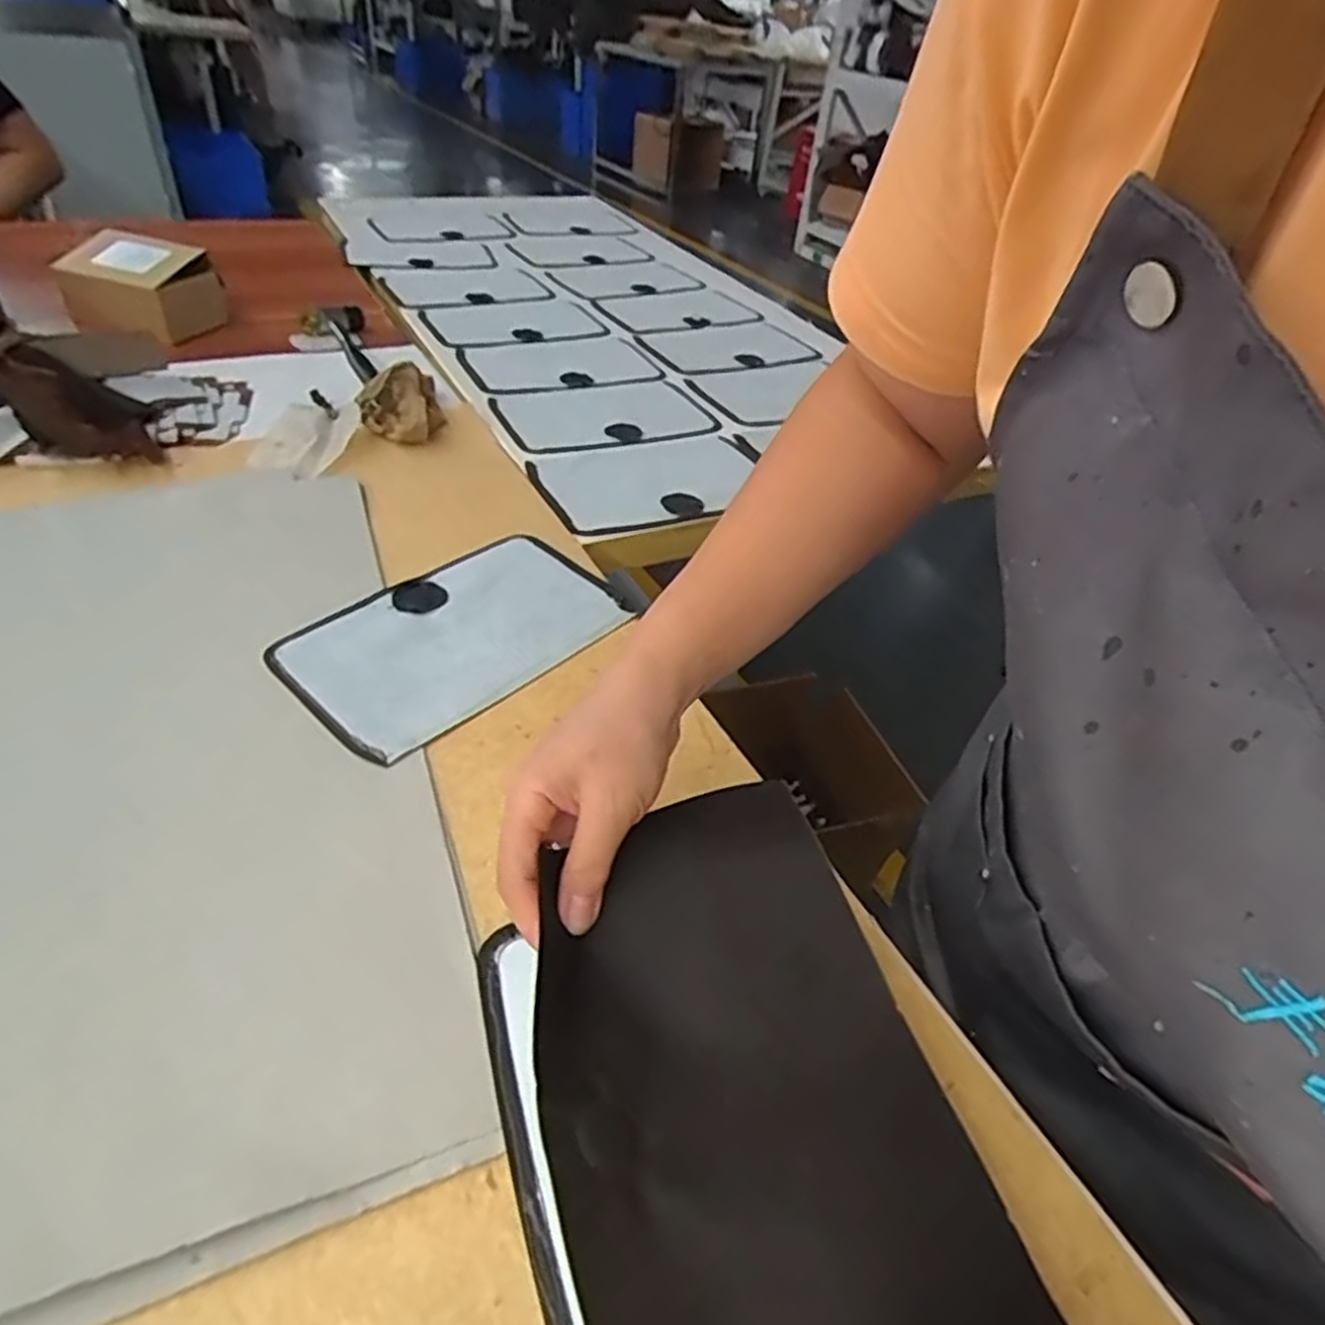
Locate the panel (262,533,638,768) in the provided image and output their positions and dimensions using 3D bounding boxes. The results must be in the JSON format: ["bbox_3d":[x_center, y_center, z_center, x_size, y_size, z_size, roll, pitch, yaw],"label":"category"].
[{"bbox_3d":[-0.140,-0.022,0.553,0.139,0.013,0.222,33,47,28],"label":"panel"}]

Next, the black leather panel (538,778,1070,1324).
[{"bbox_3d":[0.025,0.149,0.286,0.135,0.015,0.209,-17,54,-13],"label":"black leather panel"}]

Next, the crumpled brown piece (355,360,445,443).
[{"bbox_3d":[-0.253,-0.247,0.766,0.078,0.050,0.084,-8,42,-16],"label":"crumpled brown piece"}]

